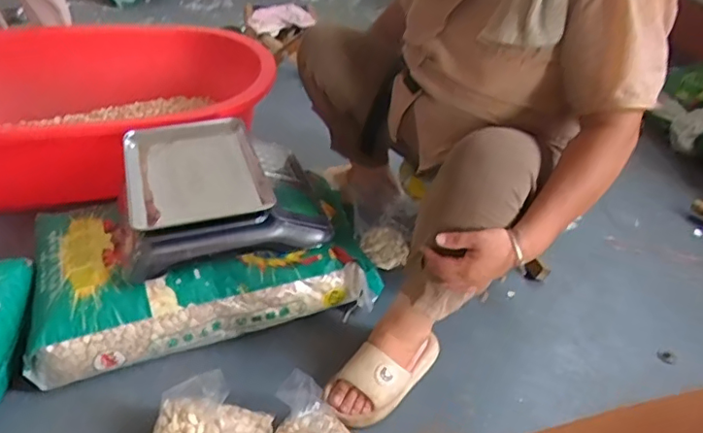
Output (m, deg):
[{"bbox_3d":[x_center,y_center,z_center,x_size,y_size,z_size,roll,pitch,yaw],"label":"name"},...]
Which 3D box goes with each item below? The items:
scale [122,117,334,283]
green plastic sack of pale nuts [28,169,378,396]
[{"bbox_3d":[-0.243,-0.058,1.069,0.325,0.113,0.306,-8,40,-15],"label":"scale"},{"bbox_3d":[-0.263,0.075,1.083,0.630,0.178,0.336,-8,40,-15],"label":"green plastic sack of pale nuts"}]

